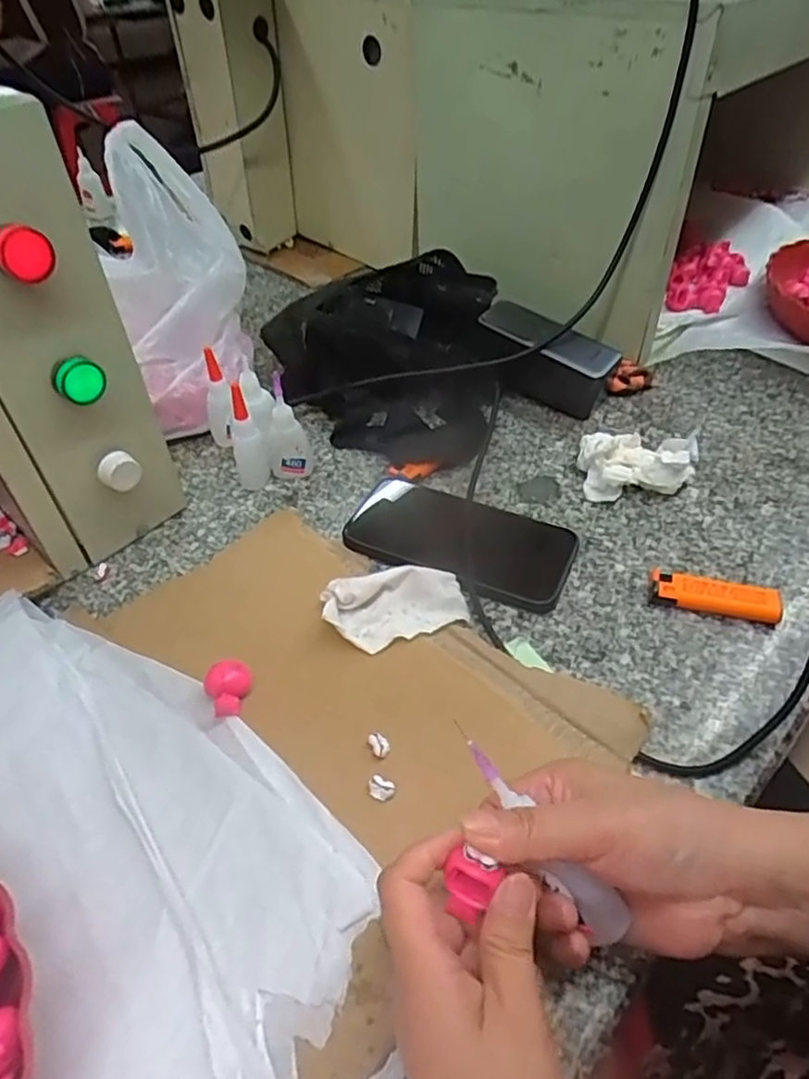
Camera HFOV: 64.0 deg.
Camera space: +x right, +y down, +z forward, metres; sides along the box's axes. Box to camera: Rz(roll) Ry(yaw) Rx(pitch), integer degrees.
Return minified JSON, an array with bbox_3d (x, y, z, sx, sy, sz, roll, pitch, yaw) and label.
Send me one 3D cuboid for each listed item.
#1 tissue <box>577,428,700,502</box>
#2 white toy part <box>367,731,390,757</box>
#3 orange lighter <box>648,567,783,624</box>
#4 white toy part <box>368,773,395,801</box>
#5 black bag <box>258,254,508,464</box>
[{"bbox_3d":[0.188,-0.061,0.526,0.087,0.034,0.065,5,45,5],"label":"tissue"},{"bbox_3d":[-0.014,0.114,0.360,0.010,0.006,0.014,-24,49,-22],"label":"white toy part"},{"bbox_3d":[0.210,0.037,0.441,0.082,0.014,0.030,11,46,11],"label":"orange lighter"},{"bbox_3d":[-0.012,0.131,0.342,0.015,0.005,0.012,20,48,20],"label":"white toy part"},{"bbox_3d":[-0.020,-0.180,0.609,0.220,0.092,0.237,8,45,9],"label":"black bag"}]

